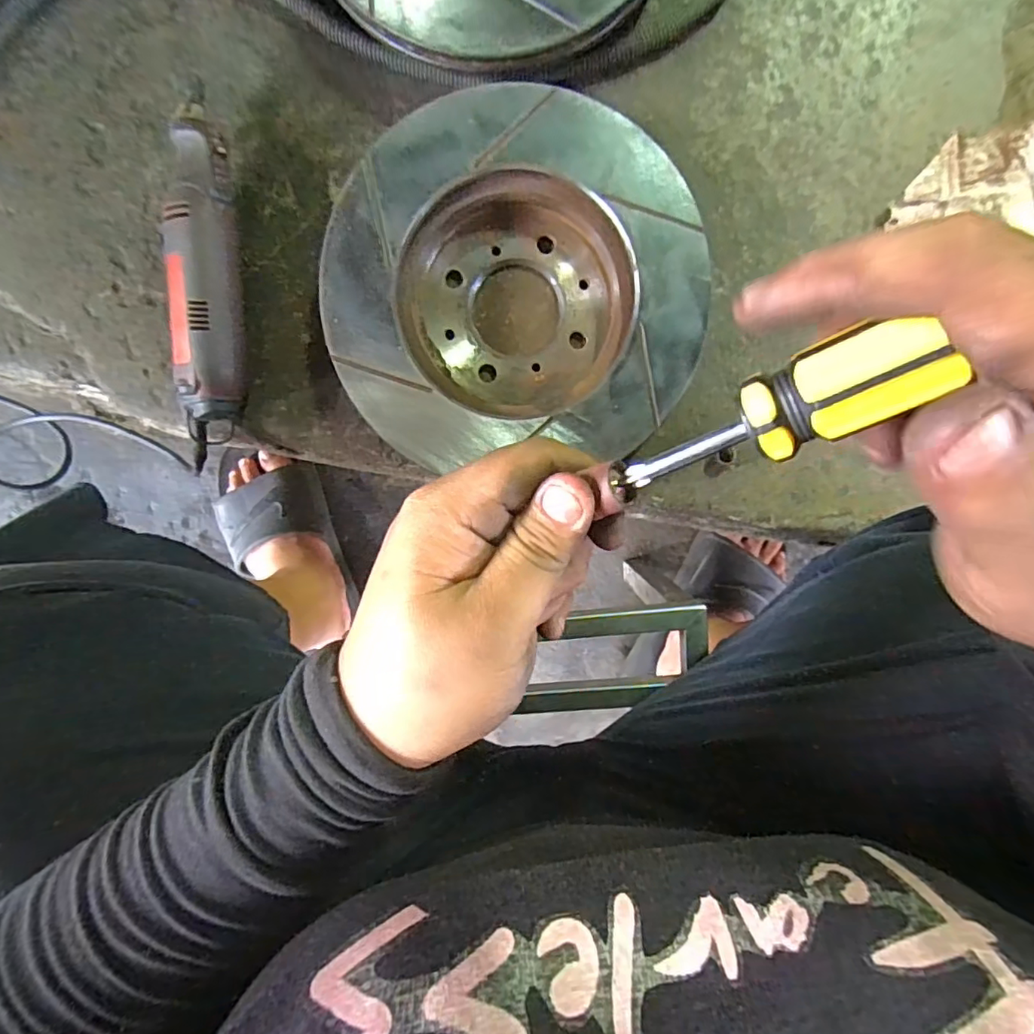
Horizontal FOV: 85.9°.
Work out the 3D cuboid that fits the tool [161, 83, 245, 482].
[{"bbox_3d":[-0.211,-0.159,0.384,0.046,0.046,0.230,0,97,0],"label":"tool"}]

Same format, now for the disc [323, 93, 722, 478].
[{"bbox_3d":[-0.002,-0.151,0.384,0.250,0.049,0.241,-4,97,0],"label":"disc"}]

